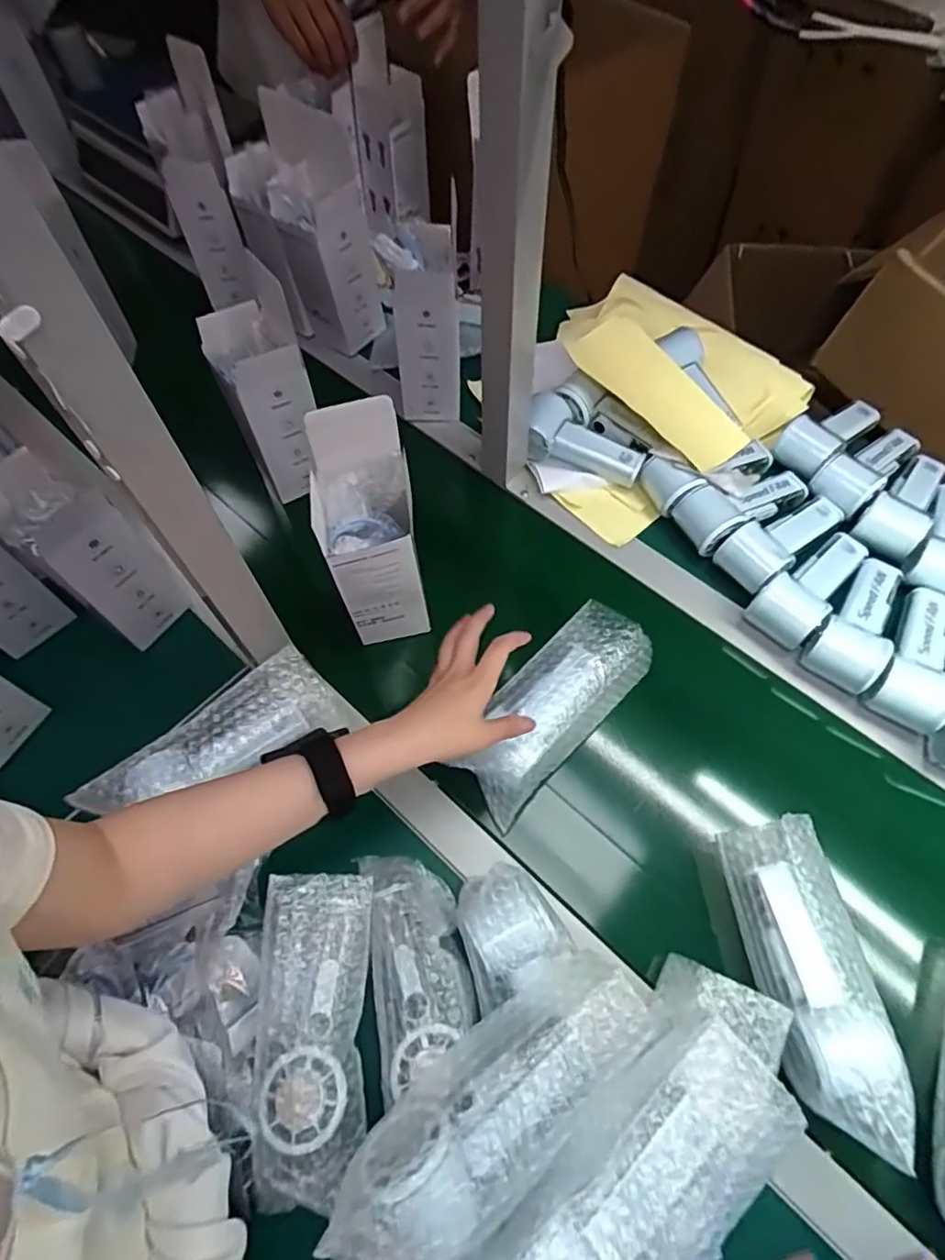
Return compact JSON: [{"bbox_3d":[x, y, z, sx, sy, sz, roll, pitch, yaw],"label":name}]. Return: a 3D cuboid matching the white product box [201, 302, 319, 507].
[{"bbox_3d":[-0.212,-0.234,0.665,0.080,0.192,0.085,-20,62,-10],"label":"white product box"}]

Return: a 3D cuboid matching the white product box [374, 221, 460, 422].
[{"bbox_3d":[-0.055,-0.343,0.710,0.075,0.191,0.082,-5,61,-1],"label":"white product box"}]

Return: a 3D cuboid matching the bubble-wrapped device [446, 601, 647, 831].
[{"bbox_3d":[0.071,0.070,0.563,0.084,0.056,0.210,34,73,18],"label":"bubble-wrapped device"}]

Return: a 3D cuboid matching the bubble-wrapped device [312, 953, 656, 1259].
[{"bbox_3d":[0.023,0.283,0.372,0.195,0.048,0.081,-35,66,-17],"label":"bubble-wrapped device"}]

